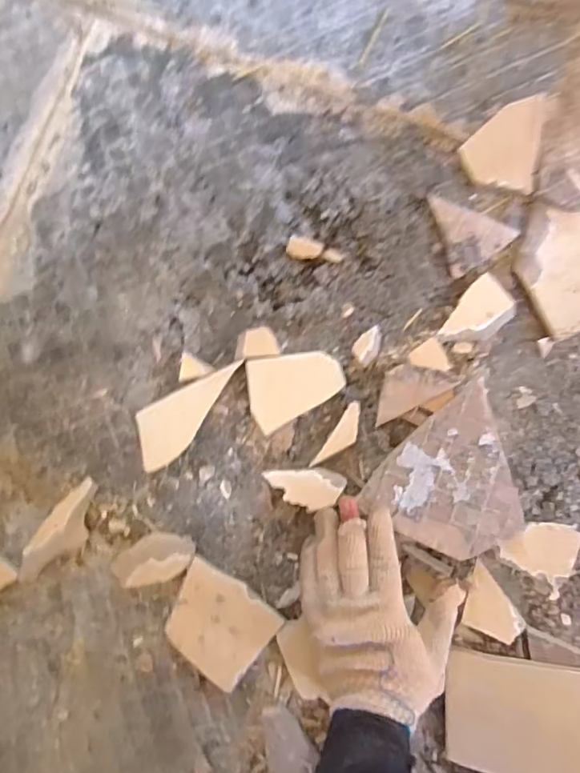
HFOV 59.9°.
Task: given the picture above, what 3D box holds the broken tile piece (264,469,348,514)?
[{"bbox_3d":[0.015,0.099,0.486,0.074,0.014,0.038,-4,87,9],"label":"broken tile piece"}]

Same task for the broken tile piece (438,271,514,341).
[{"bbox_3d":[0.174,-0.066,0.468,0.069,0.009,0.044,-45,81,5],"label":"broken tile piece"}]

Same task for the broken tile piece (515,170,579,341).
[{"bbox_3d":[0.252,-0.113,0.454,0.084,0.018,0.121,-22,84,8],"label":"broken tile piece"}]

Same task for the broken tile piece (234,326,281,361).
[{"bbox_3d":[-0.034,-0.044,0.502,0.042,0.012,0.031,-9,86,9],"label":"broken tile piece"}]

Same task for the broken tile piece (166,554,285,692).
[{"bbox_3d":[-0.071,0.231,0.494,0.103,0.018,0.090,39,94,9],"label":"broken tile piece"}]

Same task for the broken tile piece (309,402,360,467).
[{"bbox_3d":[0.050,0.051,0.487,0.022,0.009,0.072,34,93,9],"label":"broken tile piece"}]

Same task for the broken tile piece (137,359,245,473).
[{"bbox_3d":[-0.099,0.030,0.510,0.131,0.008,0.059,-30,83,7],"label":"broken tile piece"}]

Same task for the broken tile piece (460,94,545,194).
[{"bbox_3d":[0.198,-0.227,0.470,0.066,0.016,0.088,11,89,10],"label":"broken tile piece"}]

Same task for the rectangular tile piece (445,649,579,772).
[{"bbox_3d":[0.209,0.300,0.445,0.132,0.008,0.109,0,85,18],"label":"rectangular tile piece"}]

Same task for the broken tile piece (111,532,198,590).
[{"bbox_3d":[-0.140,0.177,0.514,0.090,0.010,0.047,-20,84,8],"label":"broken tile piece"}]

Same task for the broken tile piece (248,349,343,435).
[{"bbox_3d":[0.006,0.004,0.491,0.091,0.013,0.069,-7,86,9],"label":"broken tile piece"}]

